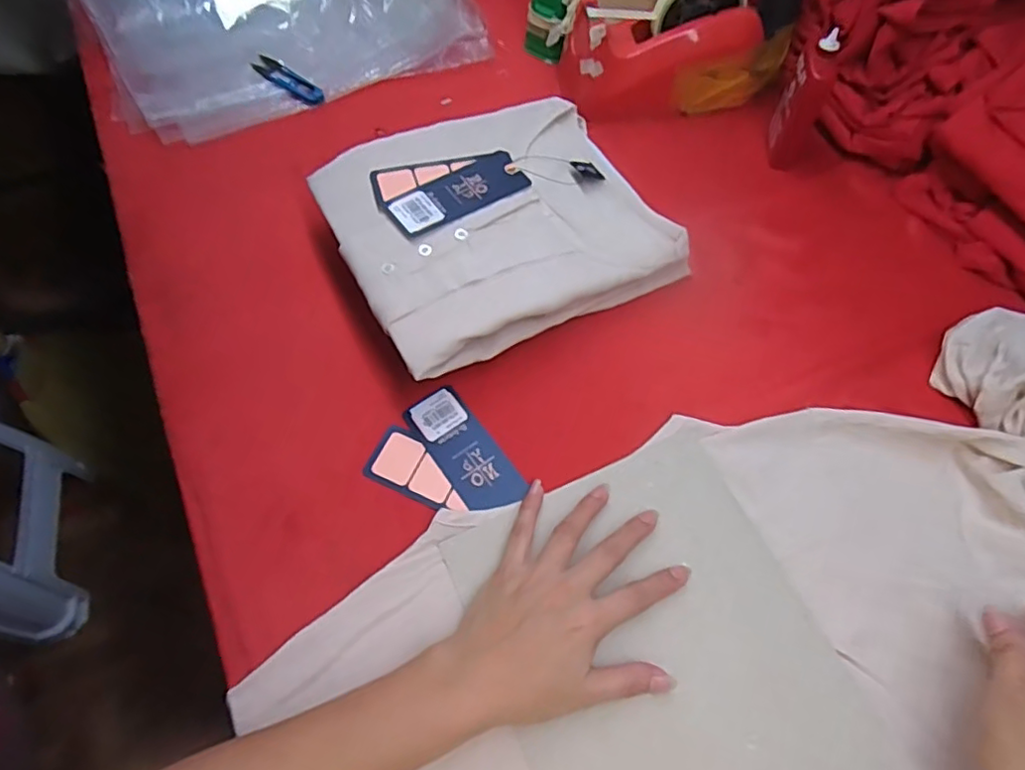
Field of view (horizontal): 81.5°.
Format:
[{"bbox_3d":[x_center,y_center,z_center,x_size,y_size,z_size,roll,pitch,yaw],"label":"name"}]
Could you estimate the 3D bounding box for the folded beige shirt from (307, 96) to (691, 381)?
[{"bbox_3d":[-0.012,-0.135,0.502,0.253,0.064,0.208,-27,66,-14],"label":"folded beige shirt"}]

